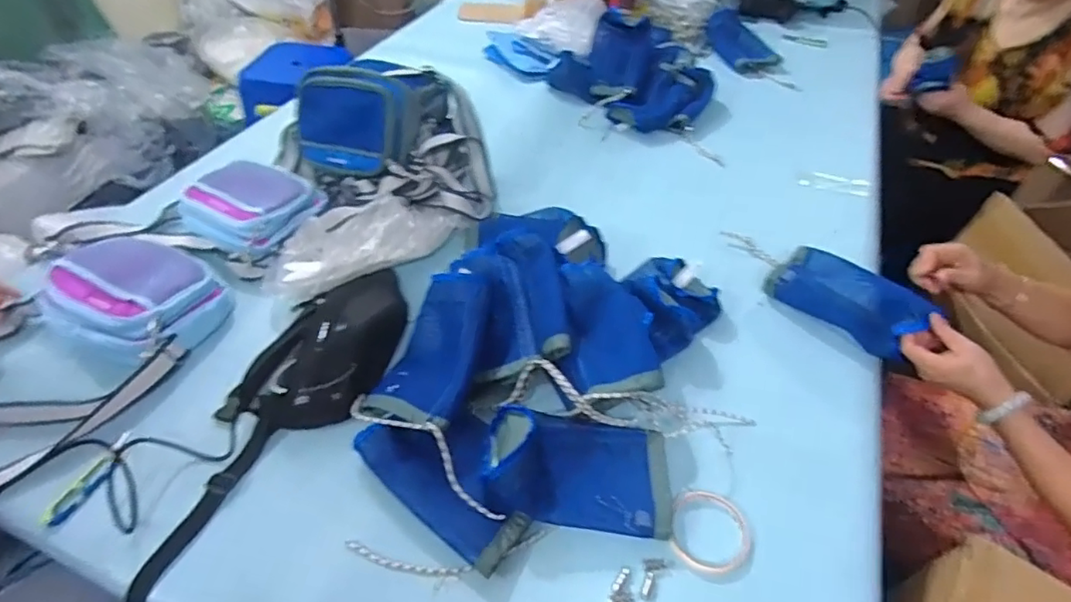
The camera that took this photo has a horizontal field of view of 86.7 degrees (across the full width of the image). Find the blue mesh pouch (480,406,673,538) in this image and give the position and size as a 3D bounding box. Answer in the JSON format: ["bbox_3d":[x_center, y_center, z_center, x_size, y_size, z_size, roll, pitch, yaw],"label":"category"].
[{"bbox_3d":[0.048,0.179,0.632,0.208,0.068,0.126,6,46,4],"label":"blue mesh pouch"}]

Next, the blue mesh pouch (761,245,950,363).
[{"bbox_3d":[0.453,-0.005,0.827,0.094,0.075,0.201,-31,55,-28],"label":"blue mesh pouch"}]

